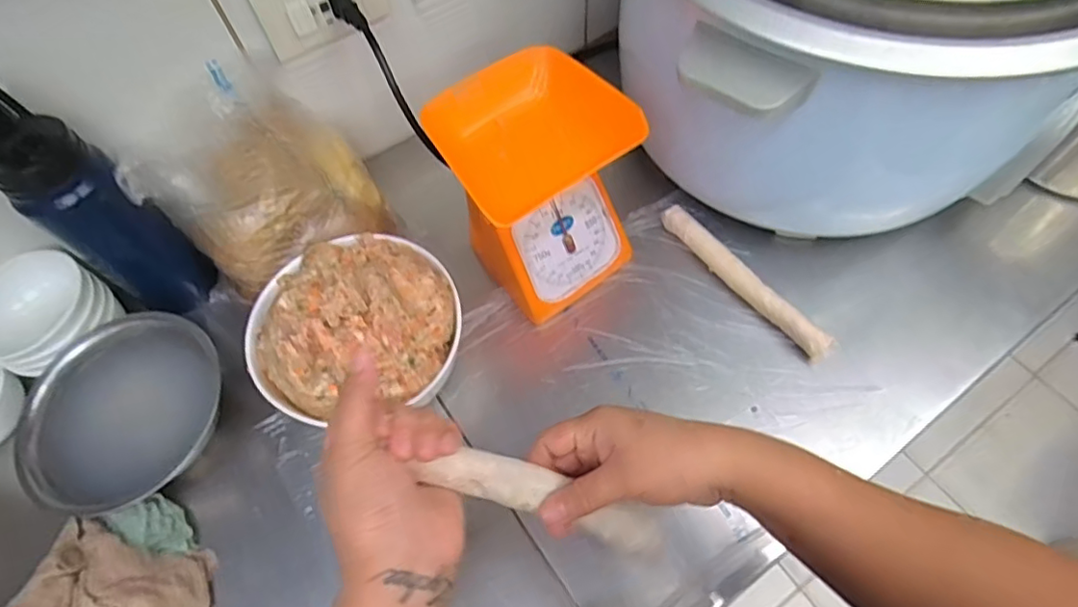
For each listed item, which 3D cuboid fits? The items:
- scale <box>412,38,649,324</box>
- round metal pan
[{"bbox_3d":[0.007,-0.112,0.563,0.174,0.183,0.158,-36,65,-16],"label":"scale"},{"bbox_3d":[-0.360,0.090,0.504,0.154,0.073,0.167,13,62,10],"label":"round metal pan"}]

